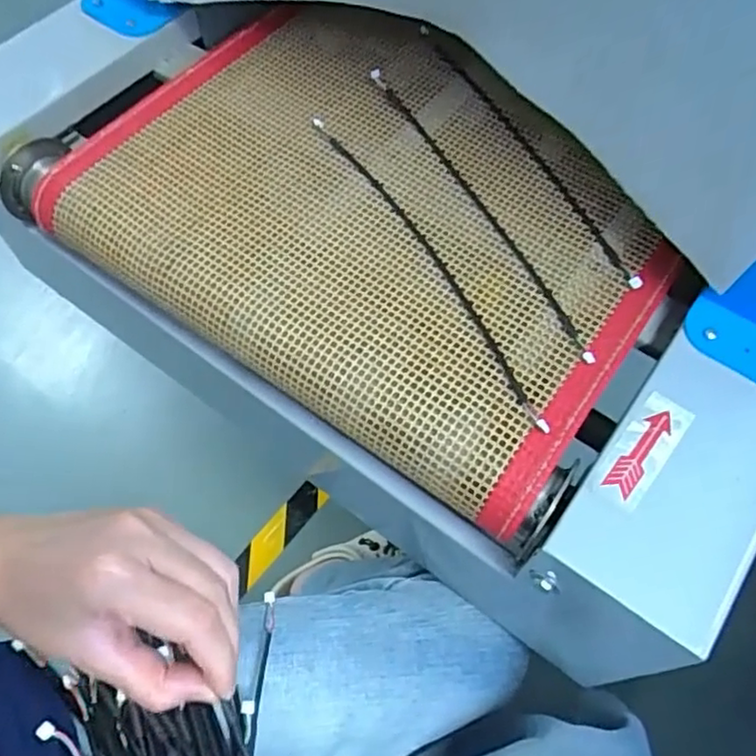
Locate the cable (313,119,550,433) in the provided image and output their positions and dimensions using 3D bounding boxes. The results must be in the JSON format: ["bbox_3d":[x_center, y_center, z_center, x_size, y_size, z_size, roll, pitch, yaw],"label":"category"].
[{"bbox_3d":[0.030,-0.080,0.418,0.017,0.006,0.280,-27,66,-14],"label":"cable"}]

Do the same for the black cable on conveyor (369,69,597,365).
[{"bbox_3d":[0.065,-0.121,0.440,0.014,0.008,0.283,-24,65,-13],"label":"black cable on conveyor"}]

